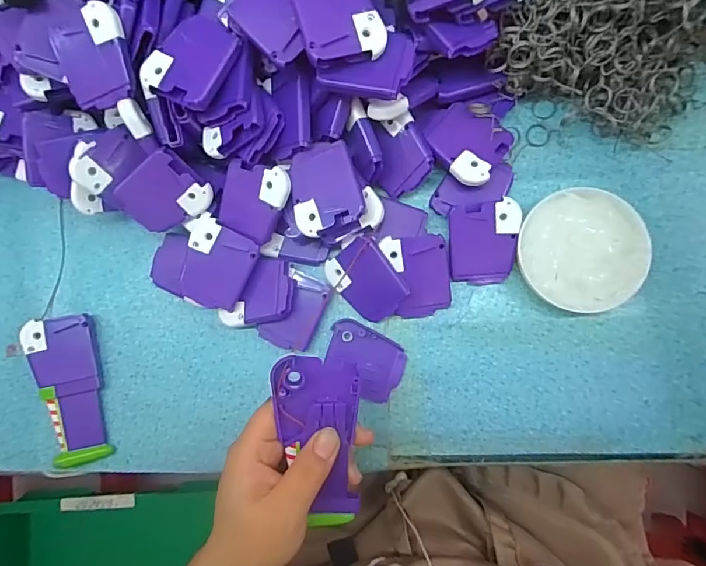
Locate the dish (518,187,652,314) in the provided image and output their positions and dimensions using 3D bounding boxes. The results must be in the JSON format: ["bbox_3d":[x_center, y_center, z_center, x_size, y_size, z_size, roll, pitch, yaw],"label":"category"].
[{"bbox_3d":[0.171,-0.024,0.347,0.088,0.025,0.087,-1,83,6],"label":"dish"}]

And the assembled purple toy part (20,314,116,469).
[{"bbox_3d":[-0.229,0.087,0.377,0.050,0.012,0.117,-14,90,-9],"label":"assembled purple toy part"}]

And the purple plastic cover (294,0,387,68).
[{"bbox_3d":[-0.009,-0.174,0.302,0.052,0.013,0.060,-13,82,4],"label":"purple plastic cover"}]

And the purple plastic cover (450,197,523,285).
[{"bbox_3d":[0.099,-0.030,0.352,0.050,0.008,0.062,-2,104,5],"label":"purple plastic cover"}]

